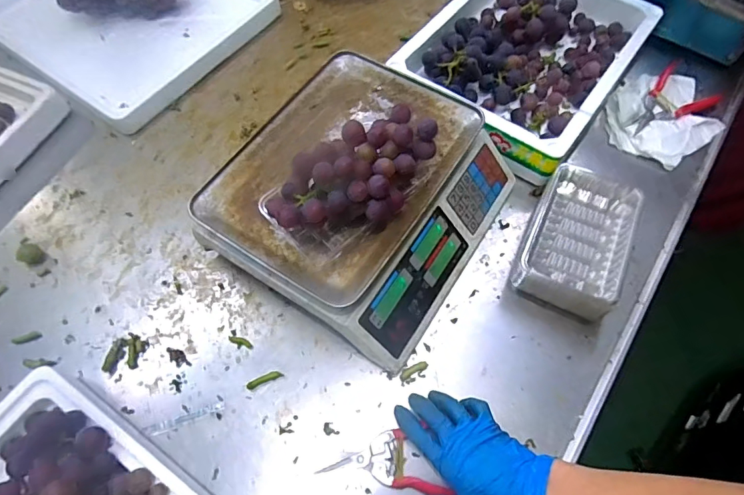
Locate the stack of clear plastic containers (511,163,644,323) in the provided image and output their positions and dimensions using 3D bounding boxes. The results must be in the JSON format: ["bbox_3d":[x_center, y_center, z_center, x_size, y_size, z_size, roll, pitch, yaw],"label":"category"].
[{"bbox_3d":[0.264,-0.011,0.580,0.116,0.064,0.197,25,65,12],"label":"stack of clear plastic containers"}]

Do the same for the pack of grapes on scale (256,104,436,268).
[{"bbox_3d":[-0.017,-0.071,0.492,0.101,0.085,0.196,40,69,19],"label":"pack of grapes on scale"}]

